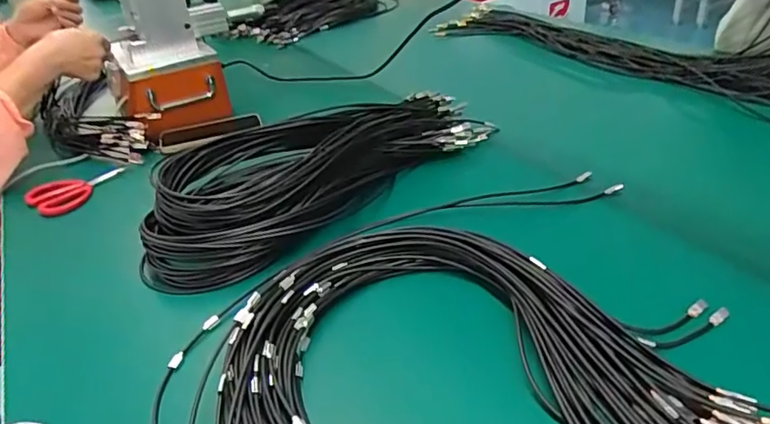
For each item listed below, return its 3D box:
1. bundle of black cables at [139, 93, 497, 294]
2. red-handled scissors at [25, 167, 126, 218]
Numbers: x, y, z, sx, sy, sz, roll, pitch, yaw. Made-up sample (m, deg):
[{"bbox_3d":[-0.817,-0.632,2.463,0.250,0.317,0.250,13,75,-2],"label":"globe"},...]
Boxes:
[{"bbox_3d":[-0.074,-0.069,0.702,0.505,0.062,0.202,-29,39,-31],"label":"bundle of black cables"},{"bbox_3d":[-0.434,-0.035,0.776,0.074,0.022,0.136,24,44,39],"label":"red-handled scissors"}]

